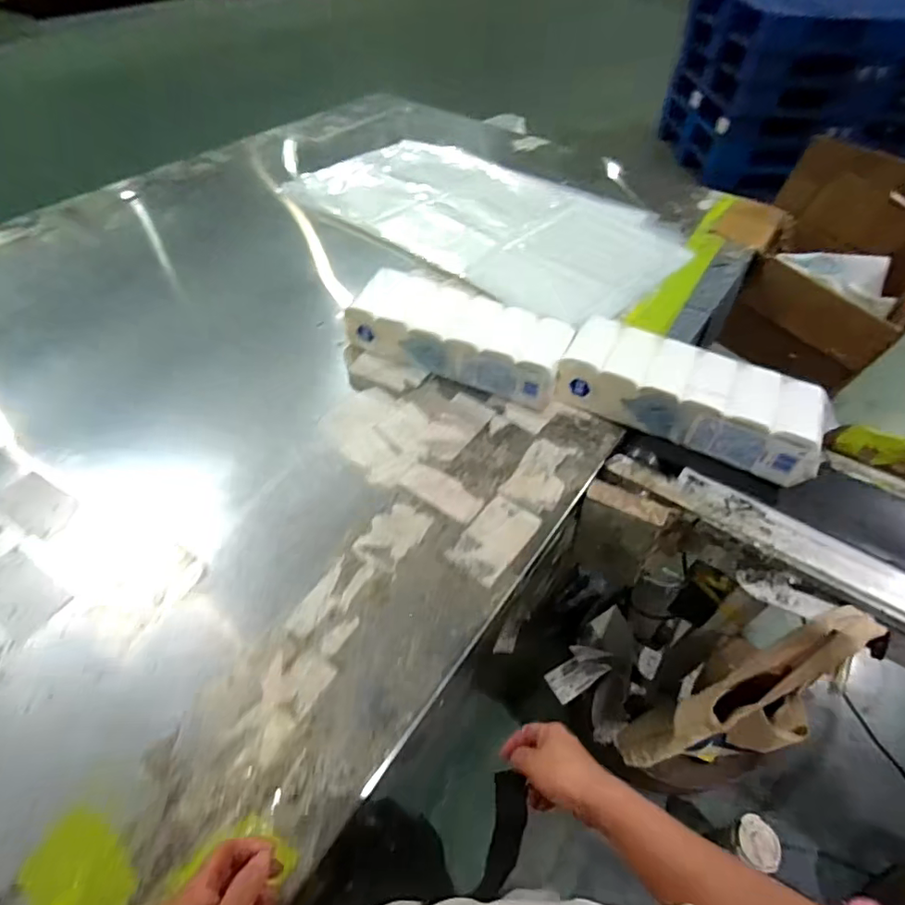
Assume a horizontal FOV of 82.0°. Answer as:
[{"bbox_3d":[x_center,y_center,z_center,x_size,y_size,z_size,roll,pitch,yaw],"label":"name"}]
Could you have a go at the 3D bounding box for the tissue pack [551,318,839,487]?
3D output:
[{"bbox_3d":[0.366,-0.087,0.826,0.382,0.103,0.134,23,53,18],"label":"tissue pack"}]

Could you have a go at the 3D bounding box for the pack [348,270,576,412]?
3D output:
[{"bbox_3d":[0.011,-0.204,0.907,0.368,0.114,0.136,20,52,15],"label":"pack"}]

